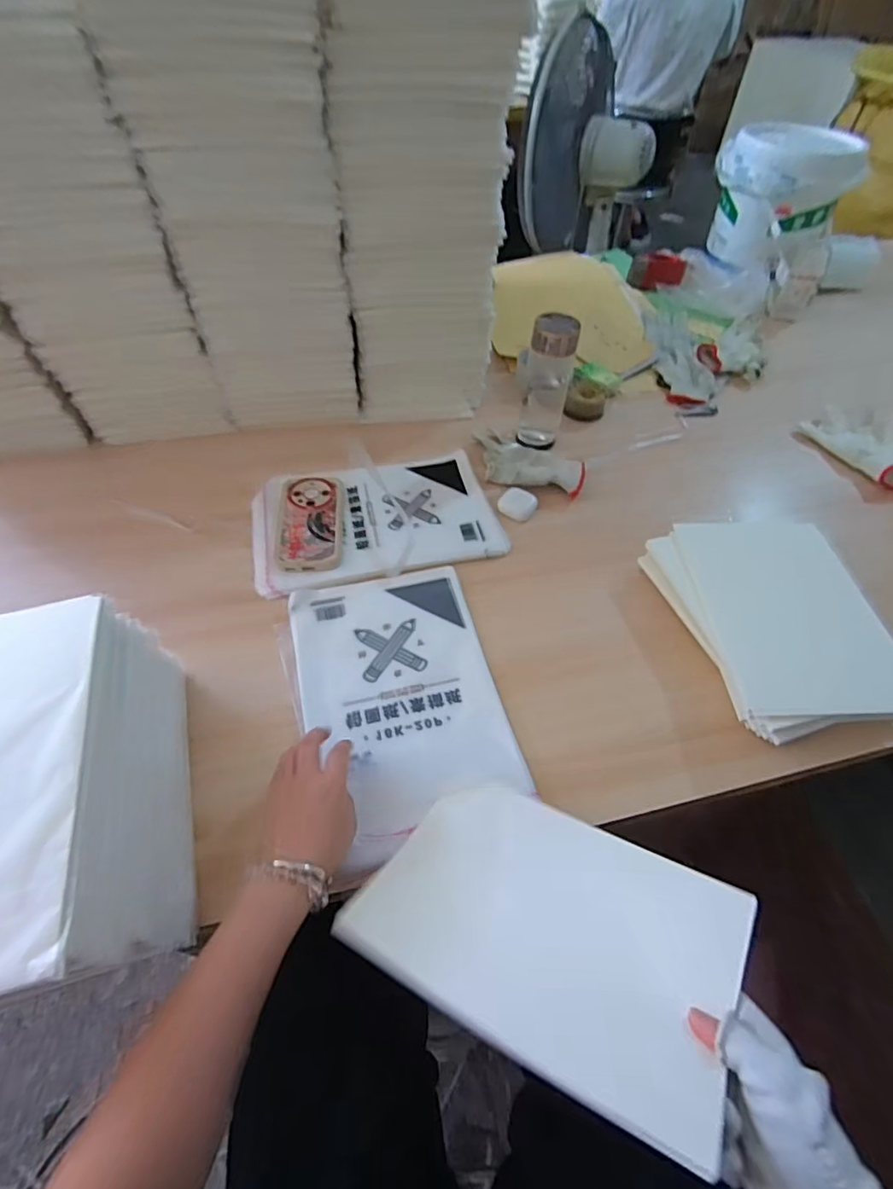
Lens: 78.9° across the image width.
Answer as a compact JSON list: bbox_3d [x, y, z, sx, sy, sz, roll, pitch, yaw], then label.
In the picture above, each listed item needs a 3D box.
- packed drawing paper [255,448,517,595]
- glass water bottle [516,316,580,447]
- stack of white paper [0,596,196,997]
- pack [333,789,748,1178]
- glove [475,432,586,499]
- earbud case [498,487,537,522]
[{"bbox_3d":[-0.096,-0.103,0.737,0.322,0.016,0.207,-12,56,-12],"label":"packed drawing paper"},{"bbox_3d":[0.146,-0.305,0.800,0.066,0.187,0.057,7,52,3],"label":"glass water bottle"},{"bbox_3d":[-0.331,0.161,0.403,0.210,0.176,0.273,-13,53,-12],"label":"stack of white paper"},{"bbox_3d":[0.076,0.244,0.411,0.253,0.025,0.184,16,34,28],"label":"pack"},{"bbox_3d":[0.111,-0.193,0.793,0.180,0.033,0.093,28,56,19],"label":"glove"},{"bbox_3d":[0.098,-0.127,0.757,0.048,0.015,0.050,26,55,17],"label":"earbud case"}]

